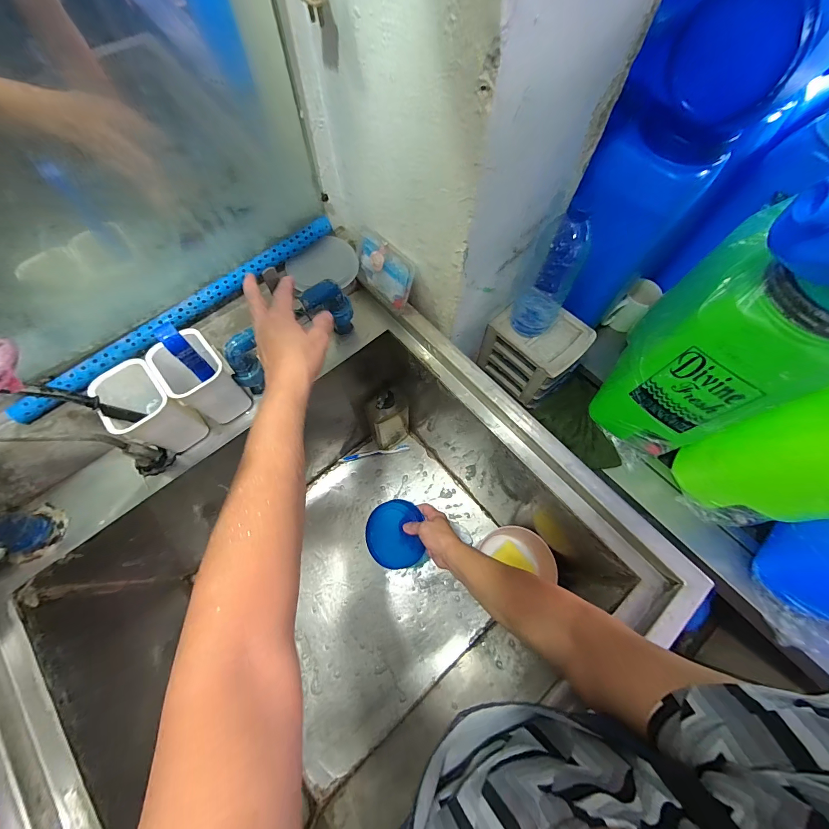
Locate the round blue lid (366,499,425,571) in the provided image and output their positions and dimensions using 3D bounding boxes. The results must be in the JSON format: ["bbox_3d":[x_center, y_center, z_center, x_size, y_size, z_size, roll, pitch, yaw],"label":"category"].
[{"bbox_3d":[-0.039,0.222,0.650,0.108,0.012,0.118,-4,77,19],"label":"round blue lid"}]

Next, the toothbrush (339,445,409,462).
[{"bbox_3d":[-0.102,0.101,0.891,0.177,0.011,0.016,-12,68,-6],"label":"toothbrush"}]

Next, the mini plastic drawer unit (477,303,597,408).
[{"bbox_3d":[0.246,-0.133,0.729,0.133,0.153,0.160,-41,74,-15],"label":"mini plastic drawer unit"}]

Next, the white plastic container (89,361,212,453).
[{"bbox_3d":[-0.341,-0.004,0.464,0.073,0.122,0.088,-40,73,-15],"label":"white plastic container"}]

